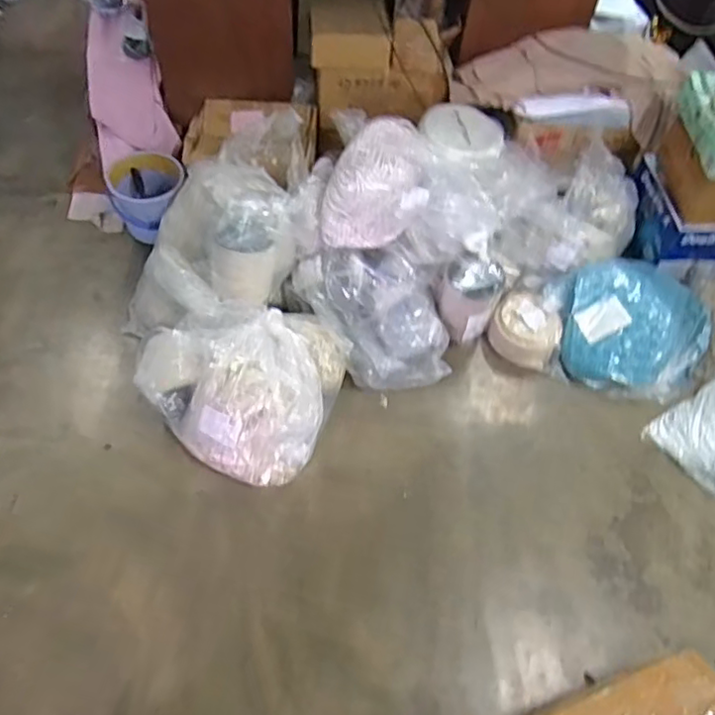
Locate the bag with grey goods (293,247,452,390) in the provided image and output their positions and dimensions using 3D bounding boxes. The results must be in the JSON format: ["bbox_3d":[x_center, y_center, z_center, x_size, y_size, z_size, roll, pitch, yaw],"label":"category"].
[{"bbox_3d":[0.051,-0.116,1.618,0.263,0.182,0.396,-29,65,-20],"label":"bag with grey goods"}]

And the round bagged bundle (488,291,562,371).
[{"bbox_3d":[0.458,-0.075,1.682,0.179,0.086,0.171,2,58,-3],"label":"round bagged bundle"}]

